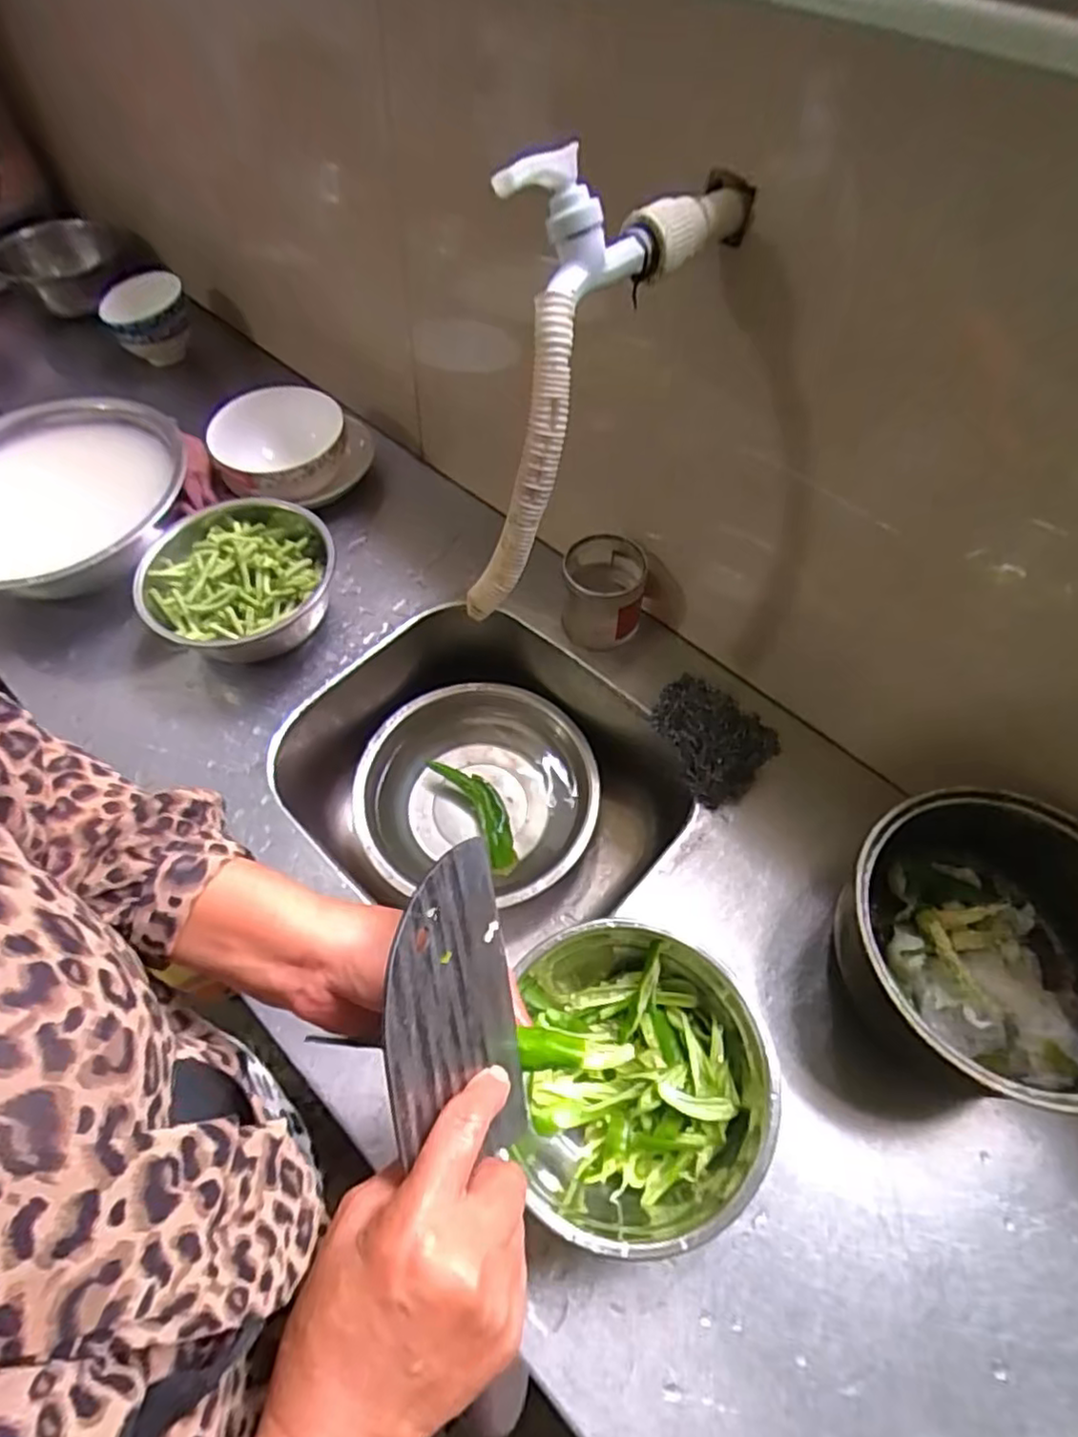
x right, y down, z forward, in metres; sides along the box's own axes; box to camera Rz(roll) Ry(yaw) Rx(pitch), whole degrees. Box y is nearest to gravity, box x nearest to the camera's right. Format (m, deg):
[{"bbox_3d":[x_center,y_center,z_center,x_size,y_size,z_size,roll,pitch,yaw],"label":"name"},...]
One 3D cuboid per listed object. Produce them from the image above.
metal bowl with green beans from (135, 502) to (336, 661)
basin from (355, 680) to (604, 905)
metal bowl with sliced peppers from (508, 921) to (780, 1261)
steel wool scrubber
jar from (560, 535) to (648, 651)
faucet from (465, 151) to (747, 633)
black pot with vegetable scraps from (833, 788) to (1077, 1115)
[{"bbox_3d":[-0.306,-0.142,0.708,0.183,0.092,0.179,0,60,0],"label":"metal bowl with green beans"},{"bbox_3d":[-0.065,0.080,0.767,0.251,0.072,0.240,0,59,0],"label":"basin"},{"bbox_3d":[0.080,0.253,0.482,0.181,0.073,0.187,0,59,0],"label":"metal bowl with sliced peppers"},{"bbox_3d":[0.162,0.015,0.637,0.072,0.056,0.119,-21,61,-13],"label":"steel wool scrubber"},{"bbox_3d":[0.067,-0.134,0.710,0.079,0.089,0.091,5,59,3],"label":"jar"},{"bbox_3d":[0.027,-0.243,0.469,0.077,0.228,0.278,31,65,17],"label":"faucet"},{"bbox_3d":[0.338,0.169,0.511,0.230,0.113,0.204,-21,61,-13],"label":"black pot with vegetable scraps"}]

